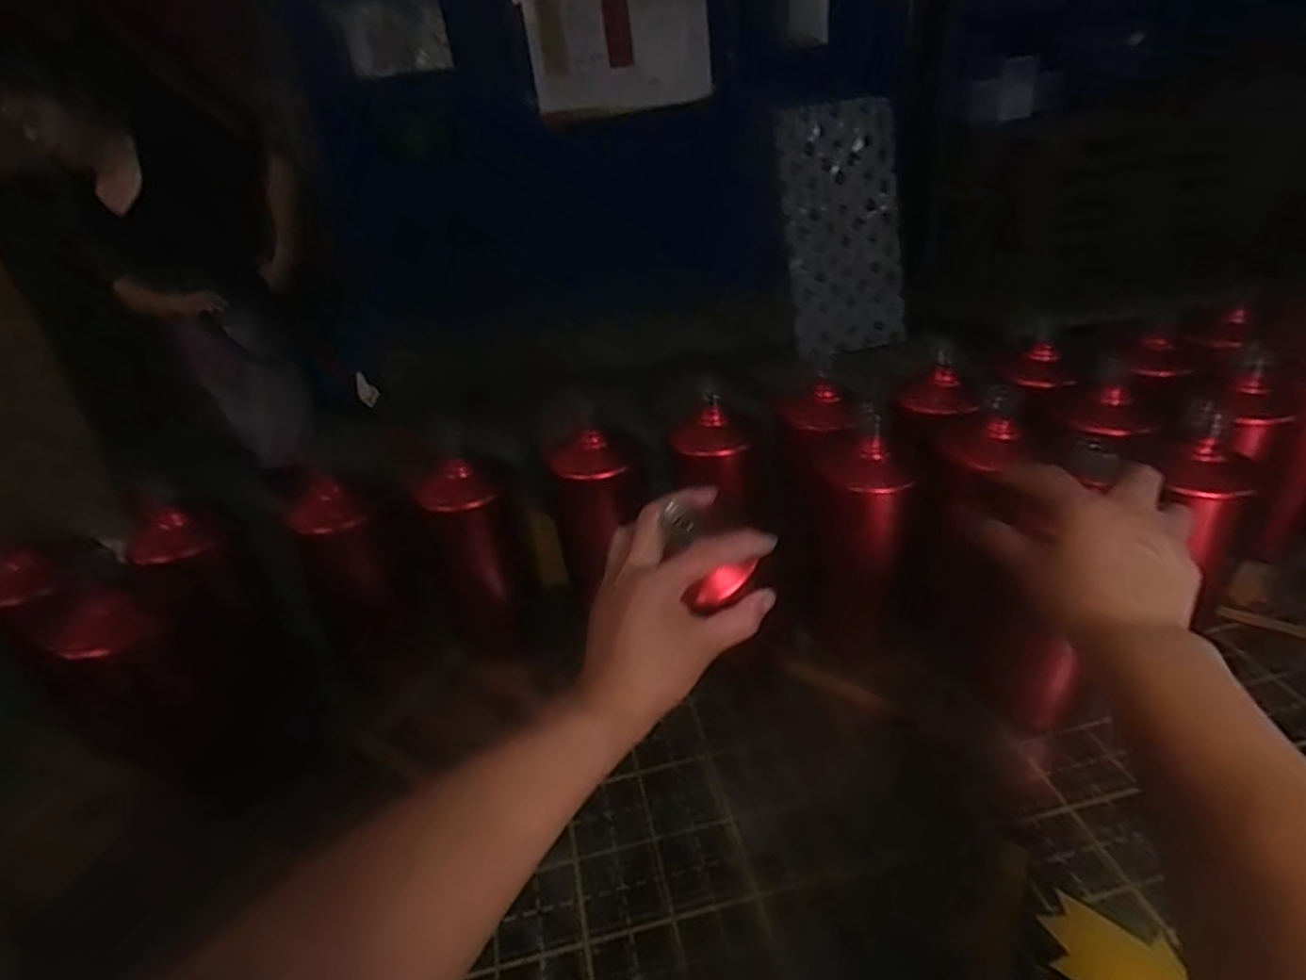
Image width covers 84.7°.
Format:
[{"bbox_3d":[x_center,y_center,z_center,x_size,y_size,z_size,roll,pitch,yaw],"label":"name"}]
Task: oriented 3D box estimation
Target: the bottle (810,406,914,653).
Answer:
[{"bbox_3d":[0.160,0.036,0.558,0.063,0.198,0.064,6,35,19],"label":"bottle"}]

